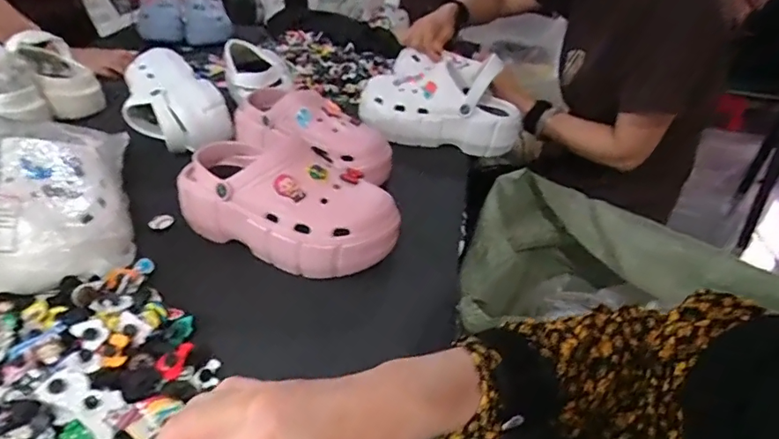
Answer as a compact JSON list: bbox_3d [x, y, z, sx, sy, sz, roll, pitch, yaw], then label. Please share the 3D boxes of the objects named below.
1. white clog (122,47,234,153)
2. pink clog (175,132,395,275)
[{"bbox_3d":[-0.342,-0.184,0.789,0.107,0.088,0.230,-25,42,-35],"label":"white clog"},{"bbox_3d":[-0.116,-0.022,0.570,0.257,0.097,0.100,17,36,21],"label":"pink clog"}]

